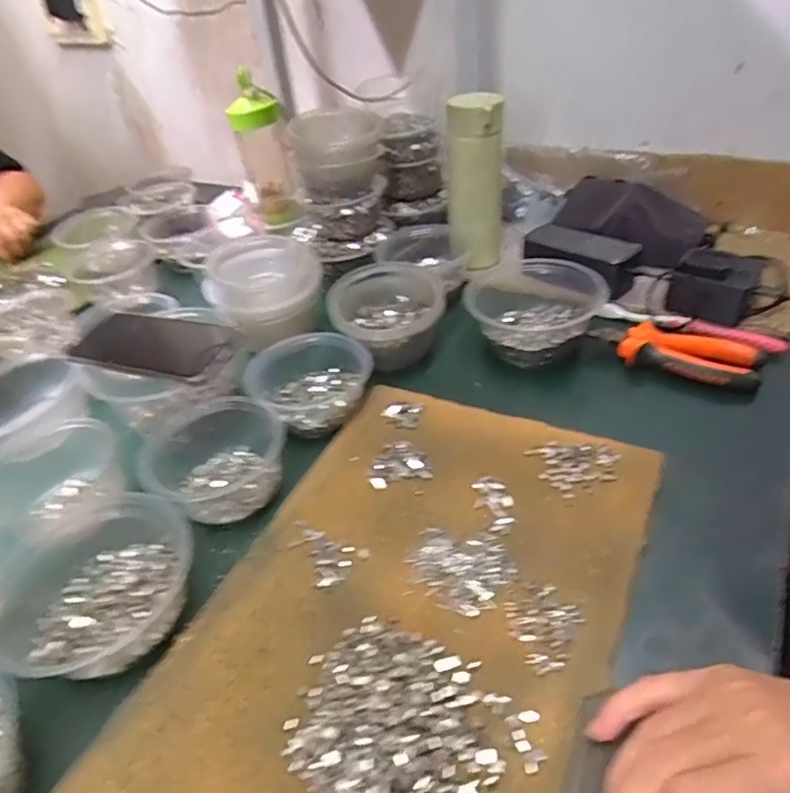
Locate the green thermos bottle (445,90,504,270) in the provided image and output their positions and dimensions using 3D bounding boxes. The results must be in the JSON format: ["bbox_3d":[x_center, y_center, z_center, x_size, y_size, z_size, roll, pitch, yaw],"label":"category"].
[{"bbox_3d":[0.096,-0.247,0.683,0.067,0.196,0.069,0,41,8],"label":"green thermos bottle"}]

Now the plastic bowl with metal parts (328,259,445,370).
[{"bbox_3d":[-0.009,-0.089,0.614,0.119,0.066,0.119,-11,41,-5],"label":"plastic bowl with metal parts"}]

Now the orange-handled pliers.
[{"bbox_3d":[0.273,-0.044,0.558,0.150,0.027,0.058,21,47,28],"label":"orange-handled pliers"}]

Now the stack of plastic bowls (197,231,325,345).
[{"bbox_3d":[-0.144,-0.122,0.641,0.120,0.076,0.109,-9,41,-3],"label":"stack of plastic bowls"}]

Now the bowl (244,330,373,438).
[{"bbox_3d":[-0.089,-0.012,0.550,0.118,0.050,0.106,7,42,15],"label":"bowl"}]

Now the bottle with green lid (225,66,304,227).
[{"bbox_3d":[-0.200,-0.370,0.867,0.076,0.203,0.080,-16,41,-11],"label":"bottle with green lid"}]

